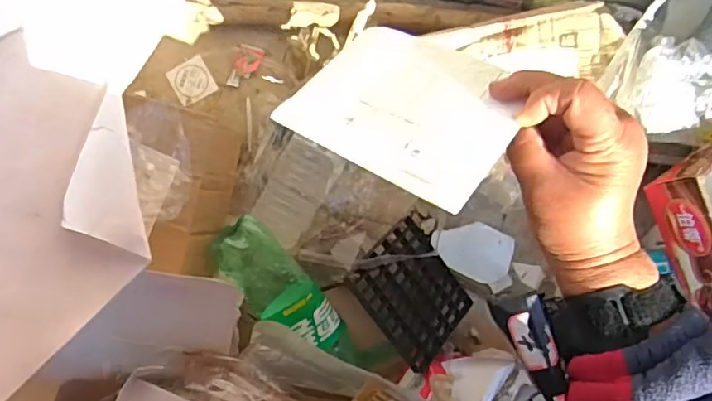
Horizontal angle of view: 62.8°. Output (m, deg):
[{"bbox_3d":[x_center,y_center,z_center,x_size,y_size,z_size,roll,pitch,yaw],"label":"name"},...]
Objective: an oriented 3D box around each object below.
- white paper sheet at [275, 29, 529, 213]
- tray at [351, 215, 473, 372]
[{"bbox_3d":[0.033,-0.063,0.376,0.143,0.007,0.112,29,64,28],"label":"white paper sheet"},{"bbox_3d":[0.063,0.098,0.634,0.118,0.010,0.131,-39,96,-37],"label":"tray"}]

